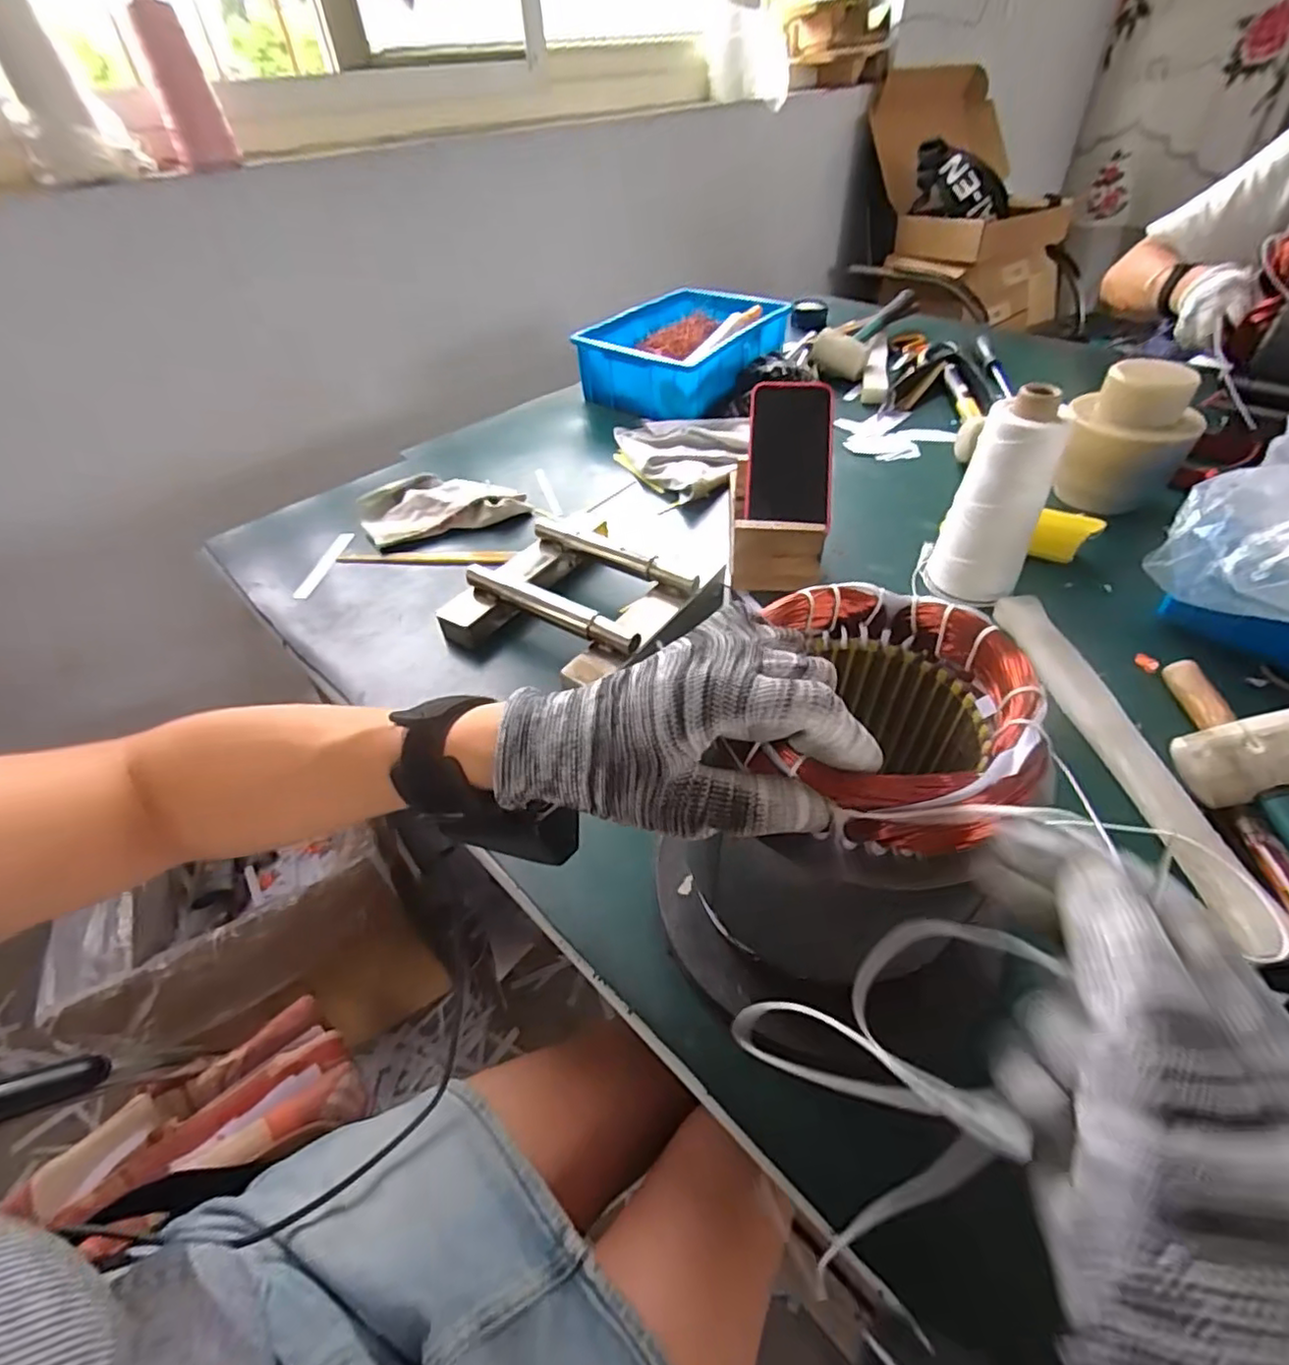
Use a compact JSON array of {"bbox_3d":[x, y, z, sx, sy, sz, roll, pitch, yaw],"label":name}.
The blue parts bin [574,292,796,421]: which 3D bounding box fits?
[{"bbox_3d":[0.057,-0.470,0.912,0.201,0.088,0.278,23,51,25],"label":"blue parts bin"}]

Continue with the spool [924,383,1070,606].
[{"bbox_3d":[0.289,-0.145,0.523,0.060,0.165,0.063,-3,45,3],"label":"spool"}]

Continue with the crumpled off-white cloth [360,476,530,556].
[{"bbox_3d":[-0.220,-0.194,0.695,0.165,0.027,0.095,-20,47,-14],"label":"crumpled off-white cloth"}]

